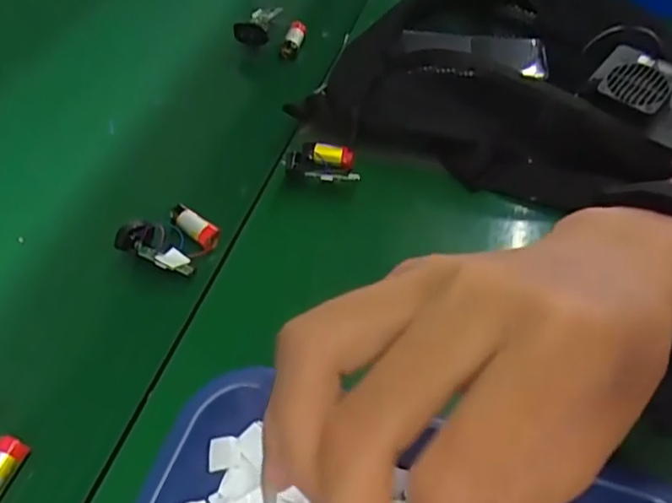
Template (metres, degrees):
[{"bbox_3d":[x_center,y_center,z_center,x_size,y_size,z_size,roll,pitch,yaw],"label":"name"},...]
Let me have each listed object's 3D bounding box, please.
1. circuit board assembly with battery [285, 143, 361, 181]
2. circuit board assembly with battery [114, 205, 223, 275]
[{"bbox_3d":[-0.009,-0.066,0.442,0.051,0.018,0.034,4,51,2],"label":"circuit board assembly with battery"},{"bbox_3d":[-0.110,-0.010,0.408,0.053,0.026,0.049,20,53,14],"label":"circuit board assembly with battery"}]

